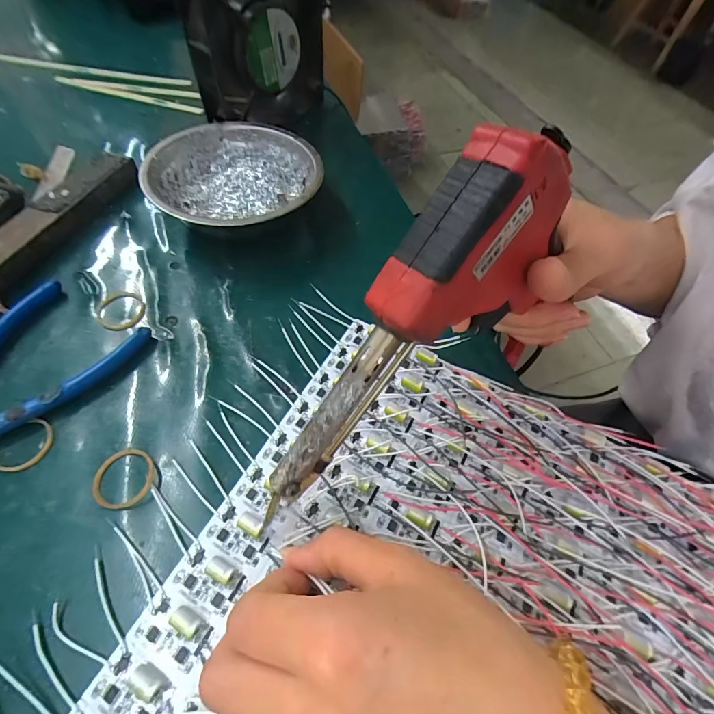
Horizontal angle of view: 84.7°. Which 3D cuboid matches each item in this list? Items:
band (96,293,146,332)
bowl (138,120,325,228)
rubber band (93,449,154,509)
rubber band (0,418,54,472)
[{"bbox_3d":[-0.158,-0.031,0.263,0.029,0.004,0.030,2,58,-3],"label":"band"},{"bbox_3d":[-0.094,-0.133,0.310,0.125,0.043,0.129,2,58,-3],"label":"bowl"},{"bbox_3d":[-0.120,0.062,0.202,0.029,0.004,0.031,-9,59,-10],"label":"rubber band"},{"bbox_3d":[-0.179,0.048,0.208,0.030,0.004,0.026,-36,67,-23],"label":"rubber band"}]

